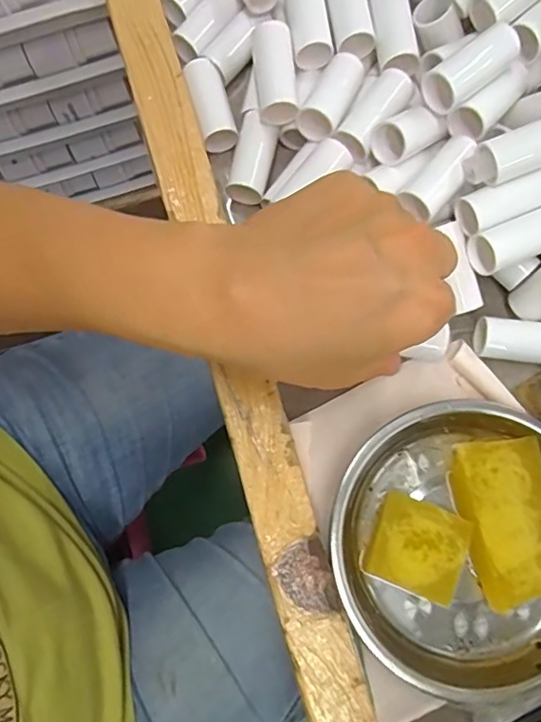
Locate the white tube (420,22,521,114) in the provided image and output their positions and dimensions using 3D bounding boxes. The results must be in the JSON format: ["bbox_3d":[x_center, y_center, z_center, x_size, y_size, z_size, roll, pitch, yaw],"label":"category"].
[{"bbox_3d":[0.098,-0.141,0.264,0.050,0.019,0.020,-38,82,-7],"label":"white tube"}]

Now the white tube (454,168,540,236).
[{"bbox_3d":[0.117,-0.079,0.266,0.048,0.014,0.020,-24,81,-5],"label":"white tube"}]

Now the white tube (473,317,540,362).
[{"bbox_3d":[0.129,-0.009,0.277,0.050,0.021,0.017,7,79,0],"label":"white tube"}]

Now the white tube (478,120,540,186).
[{"bbox_3d":[0.125,-0.102,0.259,0.047,0.019,0.019,-19,80,-4],"label":"white tube"}]

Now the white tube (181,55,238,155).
[{"bbox_3d":[-0.033,-0.141,0.298,0.020,0.016,0.047,-16,80,-4],"label":"white tube"}]

